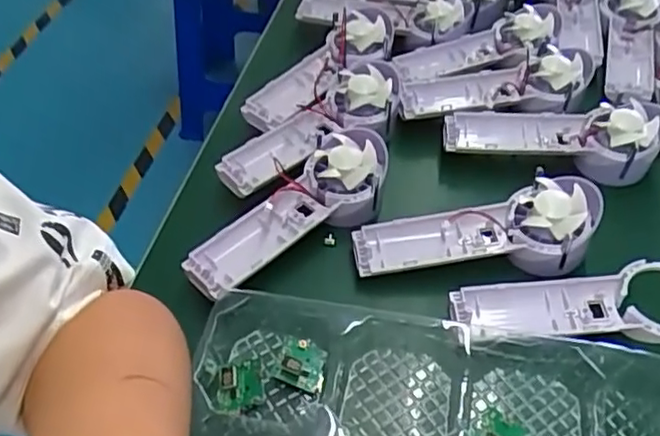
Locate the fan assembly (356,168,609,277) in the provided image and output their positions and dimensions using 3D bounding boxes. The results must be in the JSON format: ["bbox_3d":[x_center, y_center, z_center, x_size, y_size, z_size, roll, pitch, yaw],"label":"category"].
[{"bbox_3d":[0.108,0.012,0.473,0.179,0.042,0.063,-9,49,8],"label":"fan assembly"}]

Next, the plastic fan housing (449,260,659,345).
[{"bbox_3d":[0.173,0.063,0.436,0.174,0.023,0.057,-2,50,-3],"label":"plastic fan housing"}]

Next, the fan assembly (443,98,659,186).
[{"bbox_3d":[0.190,-0.074,0.538,0.176,0.045,0.060,8,50,5],"label":"fan assembly"}]

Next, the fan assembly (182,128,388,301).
[{"bbox_3d":[-0.022,-0.006,0.464,0.067,0.033,0.180,32,56,23],"label":"fan assembly"}]

